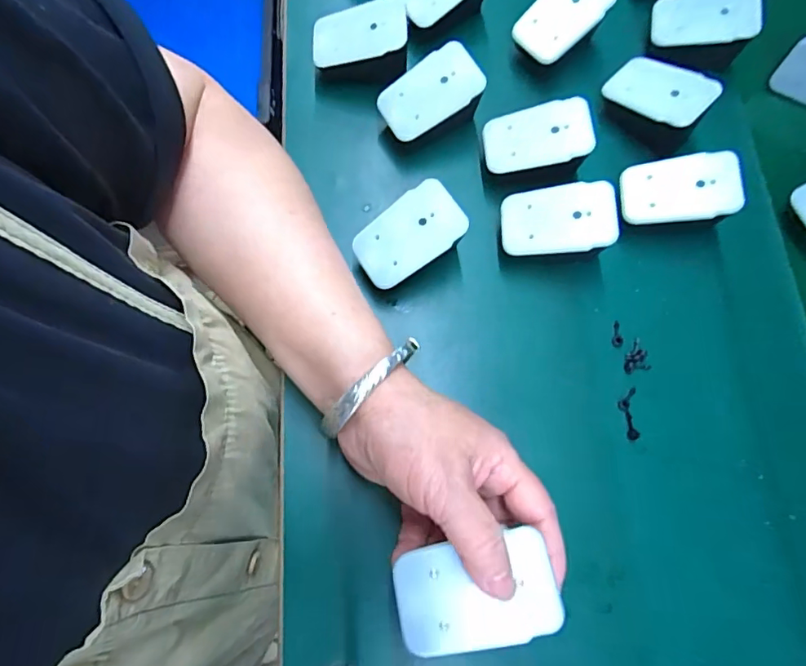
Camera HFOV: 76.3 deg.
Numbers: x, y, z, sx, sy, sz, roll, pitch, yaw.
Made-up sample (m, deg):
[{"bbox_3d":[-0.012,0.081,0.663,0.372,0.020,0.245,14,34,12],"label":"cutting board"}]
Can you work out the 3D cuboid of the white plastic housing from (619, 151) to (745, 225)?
[{"bbox_3d":[0.179,-0.094,0.331,0.068,0.008,0.042,-2,81,21],"label":"white plastic housing"}]

